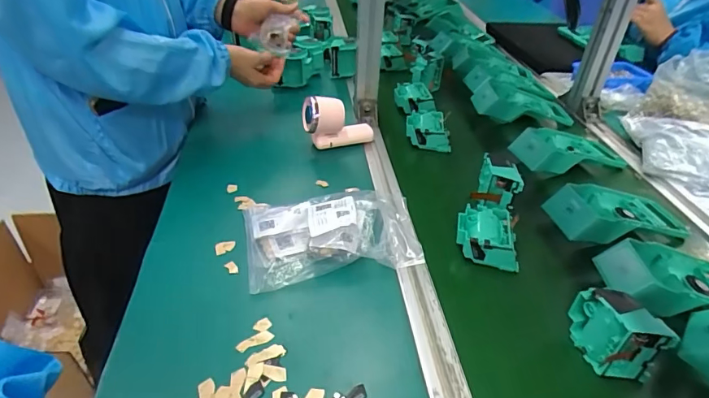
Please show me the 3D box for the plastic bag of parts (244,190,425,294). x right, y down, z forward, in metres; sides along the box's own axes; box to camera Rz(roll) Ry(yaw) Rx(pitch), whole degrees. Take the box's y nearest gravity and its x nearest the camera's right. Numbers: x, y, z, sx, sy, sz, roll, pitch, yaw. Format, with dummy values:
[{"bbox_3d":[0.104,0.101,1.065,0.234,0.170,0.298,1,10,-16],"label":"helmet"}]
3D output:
[{"bbox_3d":[-0.026,0.034,0.572,0.217,0.052,0.152,-6,37,-12],"label":"plastic bag of parts"}]

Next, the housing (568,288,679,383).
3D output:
[{"bbox_3d":[0.256,0.133,0.450,0.042,0.079,0.076,-7,37,-12],"label":"housing"}]

